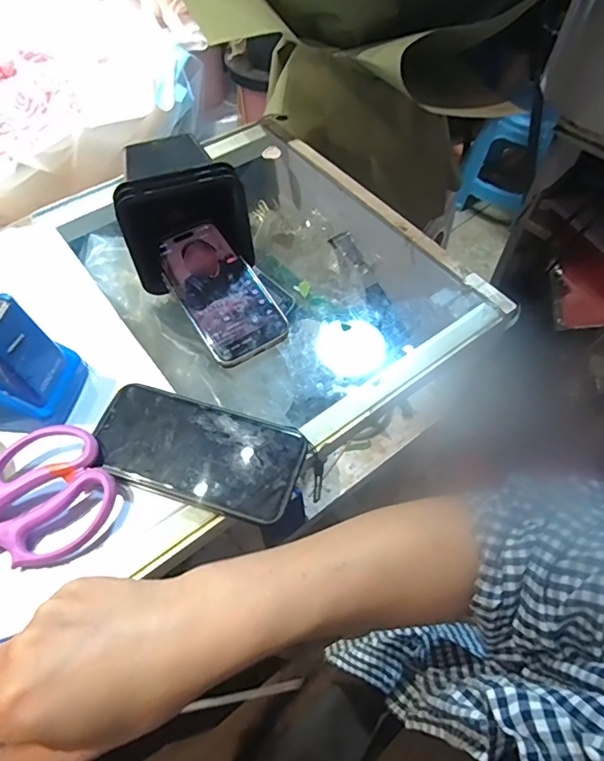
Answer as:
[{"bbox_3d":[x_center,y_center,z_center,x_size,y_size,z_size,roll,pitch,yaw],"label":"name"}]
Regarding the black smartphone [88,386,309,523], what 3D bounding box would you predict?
[{"bbox_3d":[-0.079,0.052,0.375,0.154,0.006,0.076,15,59,9],"label":"black smartphone"}]

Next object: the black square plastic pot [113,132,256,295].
[{"bbox_3d":[-0.119,-0.174,0.465,0.106,0.093,0.150,-18,59,-11],"label":"black square plastic pot"}]

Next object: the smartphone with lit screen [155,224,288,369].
[{"bbox_3d":[-0.075,-0.082,0.447,0.072,0.004,0.145,-30,72,-17],"label":"smartphone with lit screen"}]

